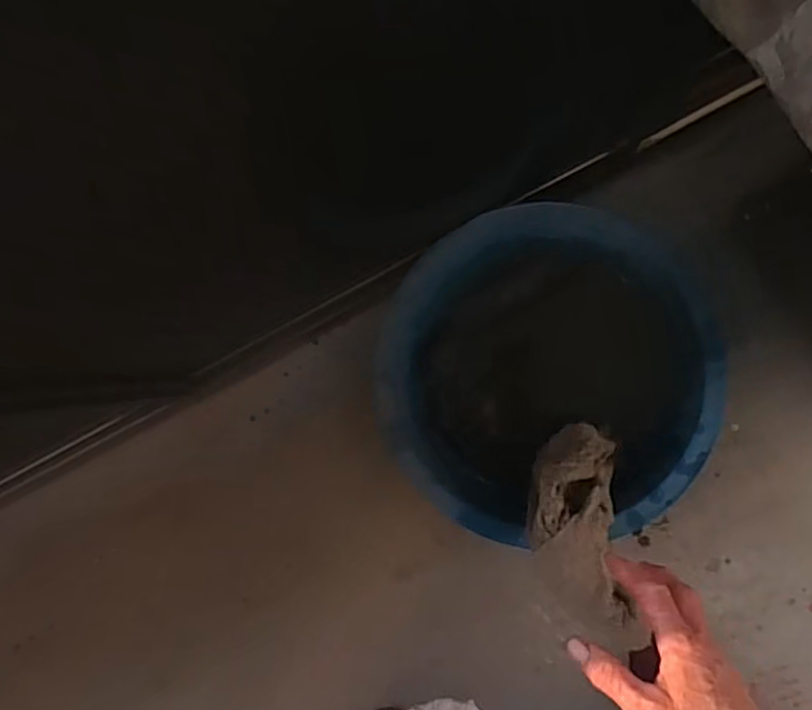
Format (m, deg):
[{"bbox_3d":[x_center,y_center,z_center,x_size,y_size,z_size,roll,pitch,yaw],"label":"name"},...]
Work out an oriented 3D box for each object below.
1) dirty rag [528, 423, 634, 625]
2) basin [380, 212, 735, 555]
[{"bbox_3d":[0.171,0.140,0.646,0.095,0.225,0.065,14,122,8],"label":"dirty rag"},{"bbox_3d":[0.166,0.016,0.786,0.369,0.121,0.366,0,91,9],"label":"basin"}]

